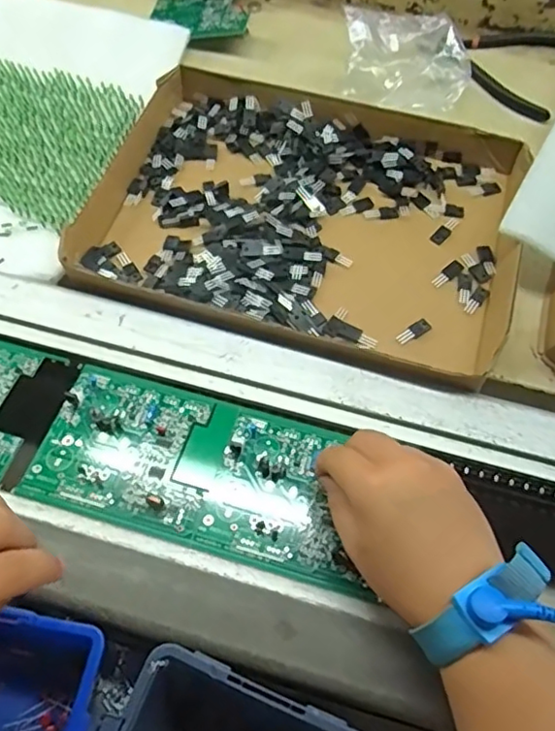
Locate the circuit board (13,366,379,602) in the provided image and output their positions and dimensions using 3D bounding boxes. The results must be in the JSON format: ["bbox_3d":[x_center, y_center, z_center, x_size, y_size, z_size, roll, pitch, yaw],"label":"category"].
[{"bbox_3d":[-0.044,0.064,0.359,0.200,0.005,0.097,20,59,9],"label":"circuit board"}]

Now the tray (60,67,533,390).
[{"bbox_3d":[0.025,-0.116,0.447,0.307,0.029,0.228,17,58,8],"label":"tray"}]

